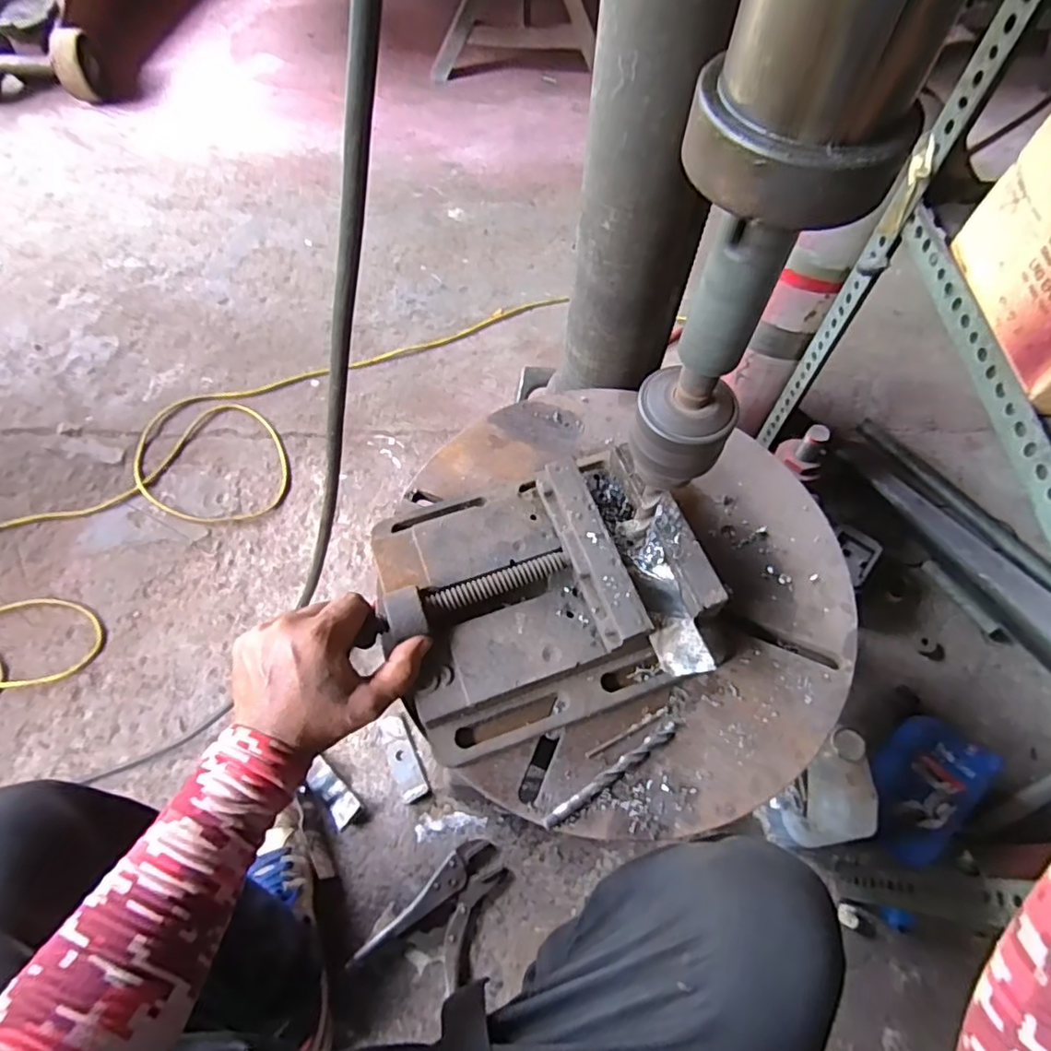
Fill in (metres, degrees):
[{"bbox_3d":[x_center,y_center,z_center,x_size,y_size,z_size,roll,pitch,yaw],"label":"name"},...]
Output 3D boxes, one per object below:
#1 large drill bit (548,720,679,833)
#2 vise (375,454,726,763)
[{"bbox_3d":[0.063,0.177,0.440,0.115,0.010,0.013,-33,67,-16],"label":"large drill bit"},{"bbox_3d":[0.009,0.041,0.475,0.228,0.068,0.208,-17,63,-10],"label":"vise"}]

